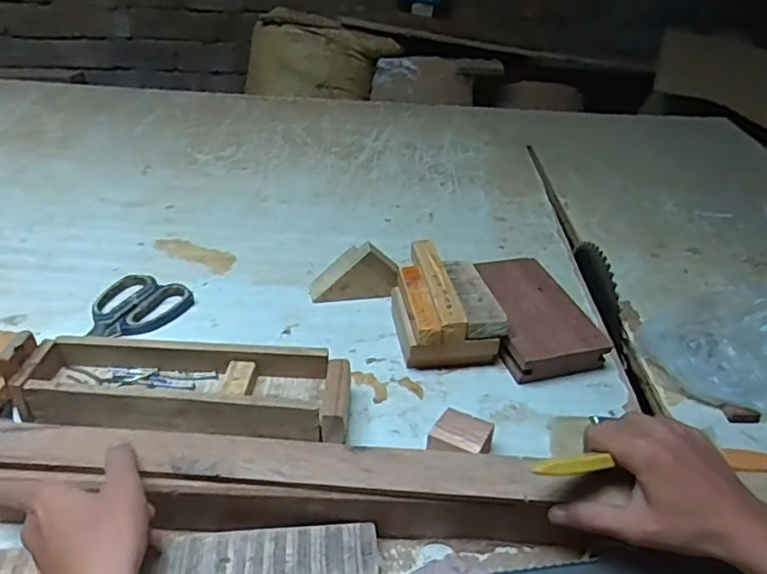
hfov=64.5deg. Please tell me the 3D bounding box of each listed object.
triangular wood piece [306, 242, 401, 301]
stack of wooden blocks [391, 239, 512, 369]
[{"bbox_3d":[-0.032,-0.015,0.668,0.094,0.059,0.037,4,34,1],"label":"triangular wood piece"},{"bbox_3d":[0.057,0.018,0.626,0.089,0.061,0.149,-4,35,-11],"label":"stack of wooden blocks"}]

